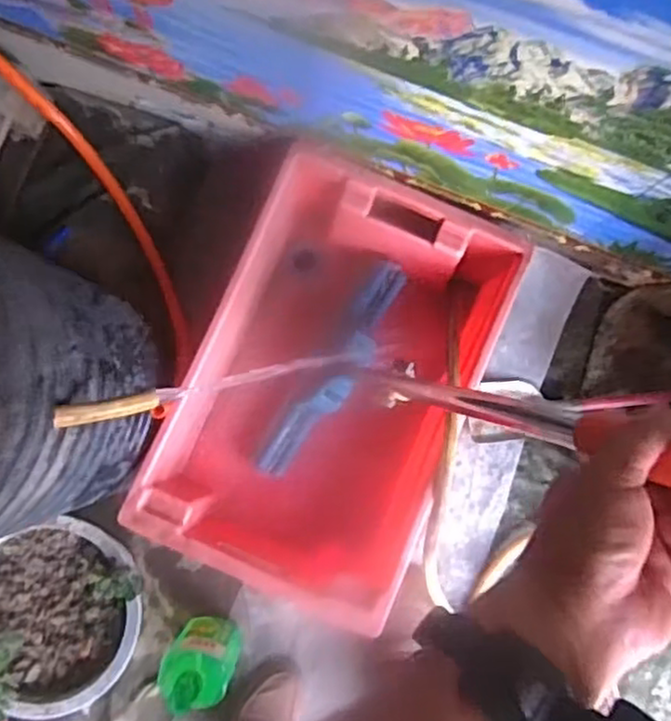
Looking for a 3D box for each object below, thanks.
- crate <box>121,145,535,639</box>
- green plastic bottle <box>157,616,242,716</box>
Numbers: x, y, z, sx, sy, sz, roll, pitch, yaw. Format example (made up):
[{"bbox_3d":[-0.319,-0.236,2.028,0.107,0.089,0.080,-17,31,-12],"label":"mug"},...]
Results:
[{"bbox_3d":[-0.006,0.039,1.063,0.388,0.188,0.591,21,84,0],"label":"crate"},{"bbox_3d":[-0.194,0.433,1.010,0.096,0.248,0.066,21,84,0],"label":"green plastic bottle"}]

